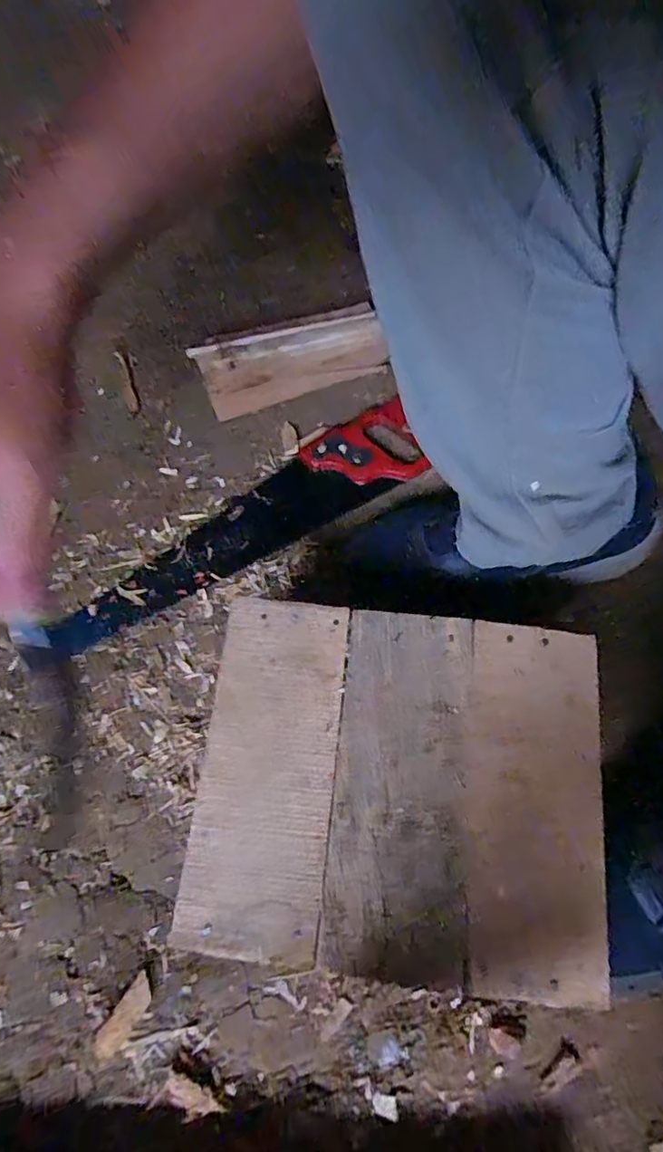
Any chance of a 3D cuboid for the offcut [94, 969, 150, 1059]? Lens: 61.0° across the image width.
[{"bbox_3d":[-0.152,0.324,0.413,0.019,0.004,0.057,32,71,14],"label":"offcut"}]

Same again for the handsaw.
[{"bbox_3d":[-0.092,-0.057,0.572,0.408,0.024,0.090,-28,69,-11],"label":"handsaw"}]

